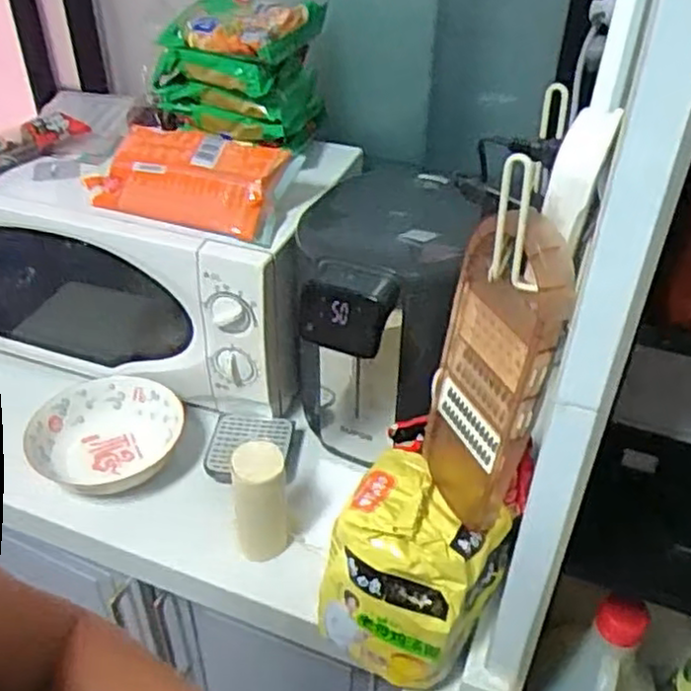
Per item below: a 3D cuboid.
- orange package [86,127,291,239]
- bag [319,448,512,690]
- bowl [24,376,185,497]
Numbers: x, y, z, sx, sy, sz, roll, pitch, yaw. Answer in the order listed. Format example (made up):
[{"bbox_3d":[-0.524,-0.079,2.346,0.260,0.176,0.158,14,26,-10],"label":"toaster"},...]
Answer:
[{"bbox_3d":[-0.188,-0.198,0.863,0.224,0.065,0.112,15,42,17],"label":"orange package"},{"bbox_3d":[0.062,0.198,0.676,0.142,0.140,0.153,25,45,27],"label":"bag"},{"bbox_3d":[-0.291,0.114,0.892,0.176,0.048,0.169,0,39,-1],"label":"bowl"}]

